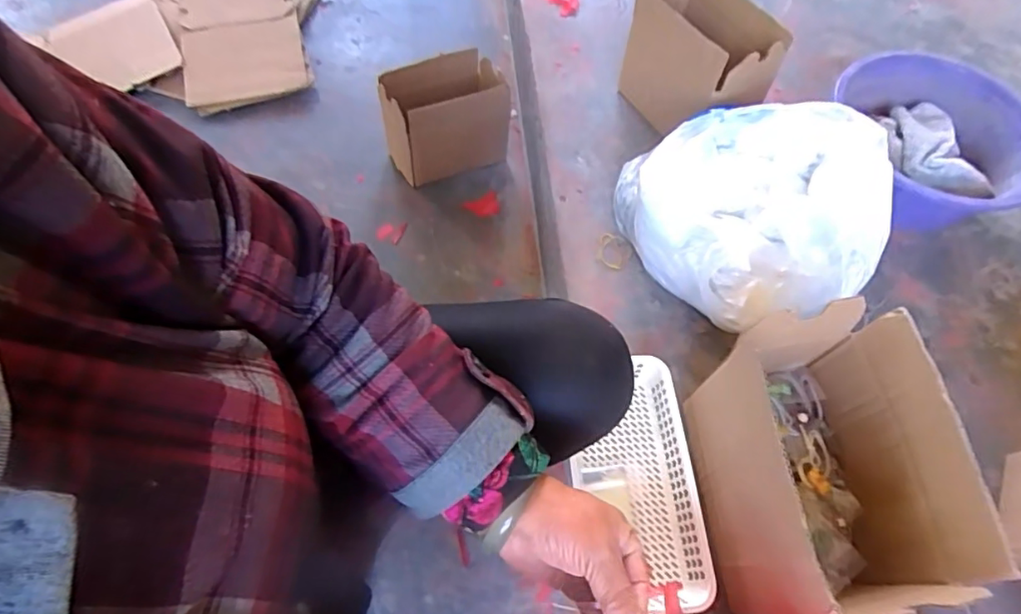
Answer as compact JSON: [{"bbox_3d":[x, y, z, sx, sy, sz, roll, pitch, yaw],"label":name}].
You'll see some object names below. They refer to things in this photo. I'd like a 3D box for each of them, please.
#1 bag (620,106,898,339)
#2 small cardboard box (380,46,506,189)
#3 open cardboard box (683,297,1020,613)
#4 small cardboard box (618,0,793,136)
[{"bbox_3d":[0.288,-0.123,0.699,0.239,0.186,0.286,-24,66,-14],"label":"bag"},{"bbox_3d":[-0.119,-0.330,0.991,0.199,0.193,0.106,-22,66,-12],"label":"small cardboard box"},{"bbox_3d":[0.286,0.151,0.522,0.146,0.193,0.240,-1,63,-3],"label":"open cardboard box"},{"bbox_3d":[0.267,-0.346,0.813,0.130,0.190,0.215,-21,66,-13],"label":"small cardboard box"}]

